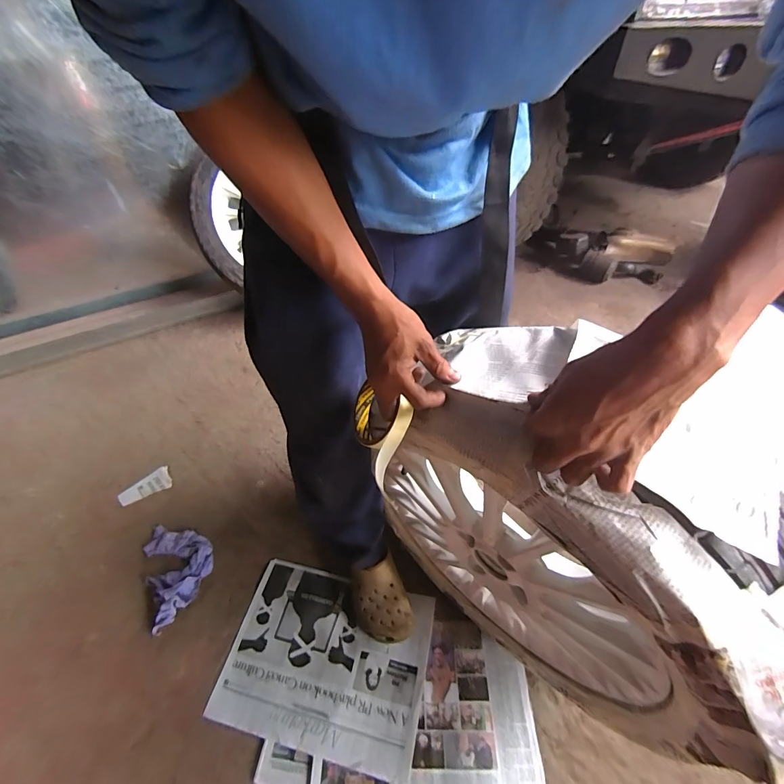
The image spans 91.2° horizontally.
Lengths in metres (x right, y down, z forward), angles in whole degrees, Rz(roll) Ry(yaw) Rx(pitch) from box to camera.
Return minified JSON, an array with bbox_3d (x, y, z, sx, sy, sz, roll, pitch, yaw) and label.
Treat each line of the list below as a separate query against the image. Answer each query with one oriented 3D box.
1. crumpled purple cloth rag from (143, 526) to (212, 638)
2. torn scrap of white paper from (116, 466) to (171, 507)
[{"bbox_3d":[-0.470,0.374,0.845,0.136,0.051,0.230,-25,52,-21],"label":"crumpled purple cloth rag"},{"bbox_3d":[-0.641,0.242,0.996,0.118,0.015,0.066,-25,52,-21],"label":"torn scrap of white paper"}]

